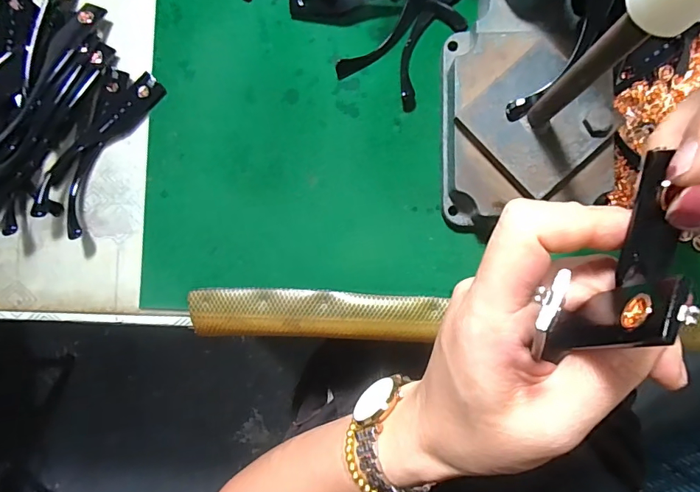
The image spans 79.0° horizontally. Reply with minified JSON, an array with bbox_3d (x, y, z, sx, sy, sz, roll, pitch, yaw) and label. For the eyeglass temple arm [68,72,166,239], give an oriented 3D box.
[{"bbox_3d":[-0.197,-0.077,0.336,0.040,0.012,0.137,30,89,4],"label":"eyeglass temple arm"}]

